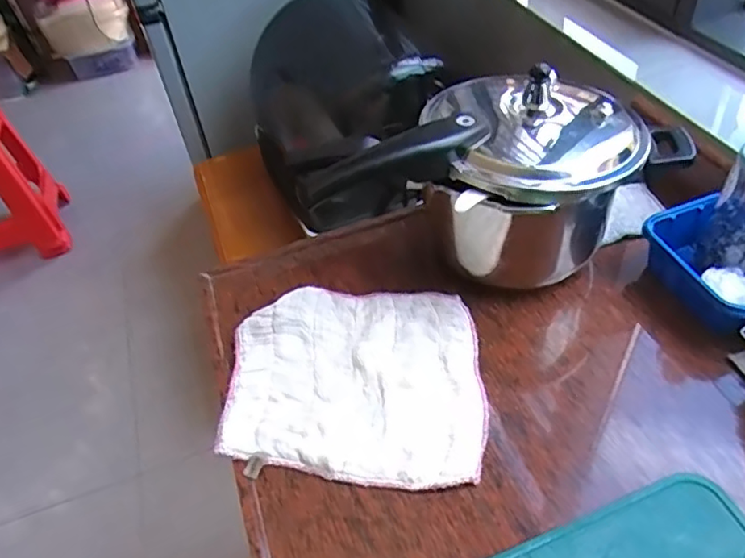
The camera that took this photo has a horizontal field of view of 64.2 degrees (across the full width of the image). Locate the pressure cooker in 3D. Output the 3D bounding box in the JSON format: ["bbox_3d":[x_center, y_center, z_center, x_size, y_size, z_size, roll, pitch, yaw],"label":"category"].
[{"bbox_3d":[0.117,-0.095,0.625,0.363,0.196,0.207,-23,47,-13],"label":"pressure cooker"}]

